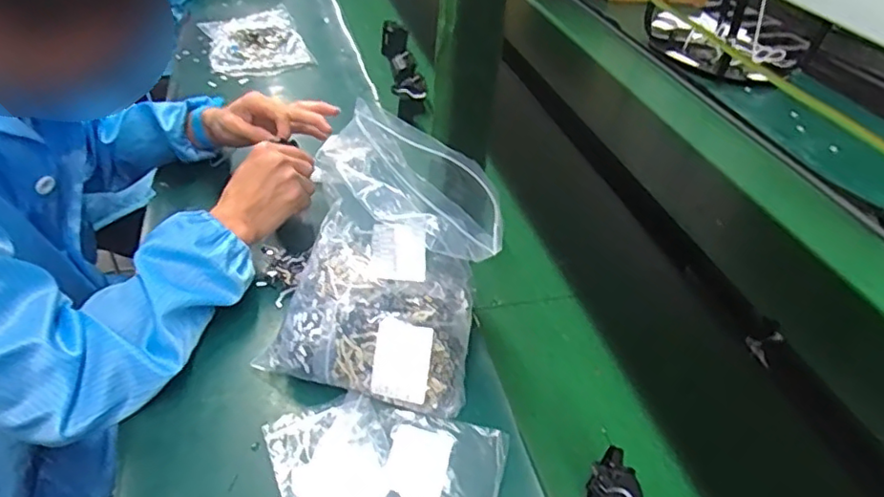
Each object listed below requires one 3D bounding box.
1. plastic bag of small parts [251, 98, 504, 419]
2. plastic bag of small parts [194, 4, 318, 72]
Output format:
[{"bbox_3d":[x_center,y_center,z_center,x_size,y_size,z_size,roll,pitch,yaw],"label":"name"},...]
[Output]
[{"bbox_3d":[-0.052,0.019,0.566,0.193,0.205,0.166,16,42,15],"label":"plastic bag of small parts"},{"bbox_3d":[-0.379,-0.427,1.221,0.184,0.031,0.247,-14,44,-22],"label":"plastic bag of small parts"}]

